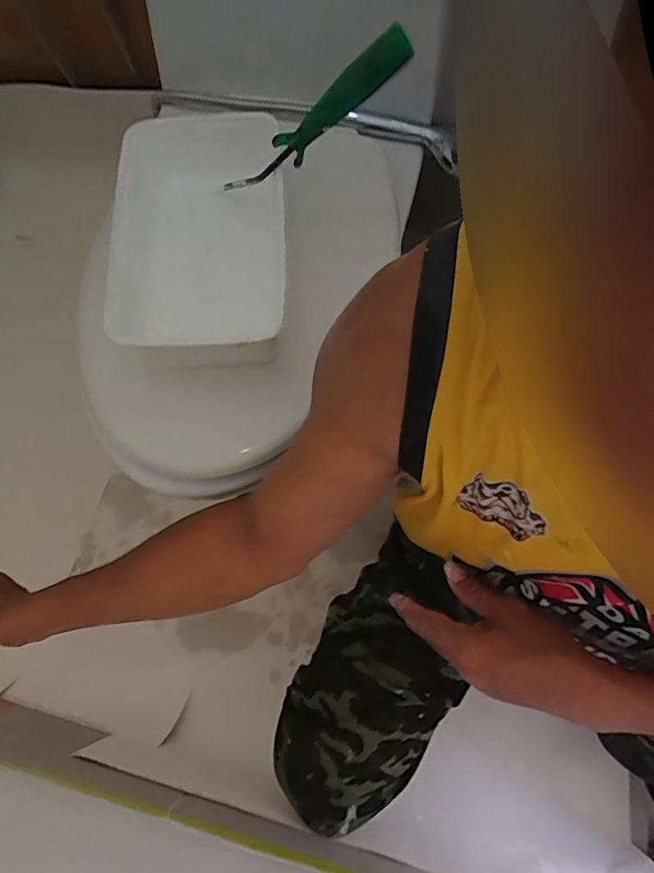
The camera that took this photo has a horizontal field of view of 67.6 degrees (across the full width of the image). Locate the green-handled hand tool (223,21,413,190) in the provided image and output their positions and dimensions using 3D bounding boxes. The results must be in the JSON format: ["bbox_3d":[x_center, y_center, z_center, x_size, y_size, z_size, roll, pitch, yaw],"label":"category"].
[{"bbox_3d":[-0.020,-0.288,0.461,0.218,0.041,0.032,-21,66,36],"label":"green-handled hand tool"}]

